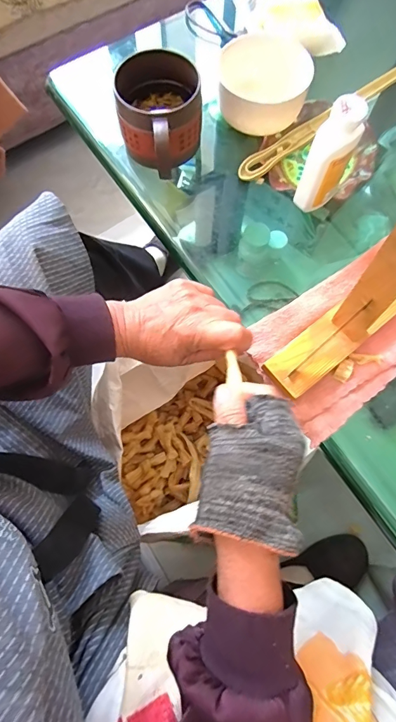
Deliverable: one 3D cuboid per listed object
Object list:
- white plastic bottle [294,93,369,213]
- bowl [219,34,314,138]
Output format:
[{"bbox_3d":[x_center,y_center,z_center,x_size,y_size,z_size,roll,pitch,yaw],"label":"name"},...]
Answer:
[{"bbox_3d":[0.132,-0.203,0.408,0.034,0.110,0.049,34,76,10],"label":"white plastic bottle"},{"bbox_3d":[0.076,-0.327,0.467,0.097,0.050,0.103,0,73,0],"label":"bowl"}]

